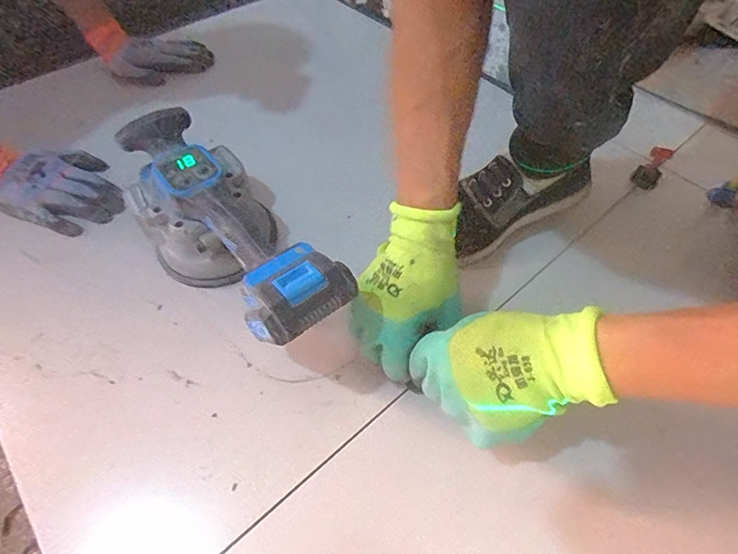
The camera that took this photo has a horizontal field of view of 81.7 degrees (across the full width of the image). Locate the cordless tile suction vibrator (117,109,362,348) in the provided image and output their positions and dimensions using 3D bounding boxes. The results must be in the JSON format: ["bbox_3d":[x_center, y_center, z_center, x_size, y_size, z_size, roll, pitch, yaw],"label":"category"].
[{"bbox_3d":[-0.135,-0.032,0.418,0.117,0.139,0.299,-33,61,-21],"label":"cordless tile suction vibrator"}]

